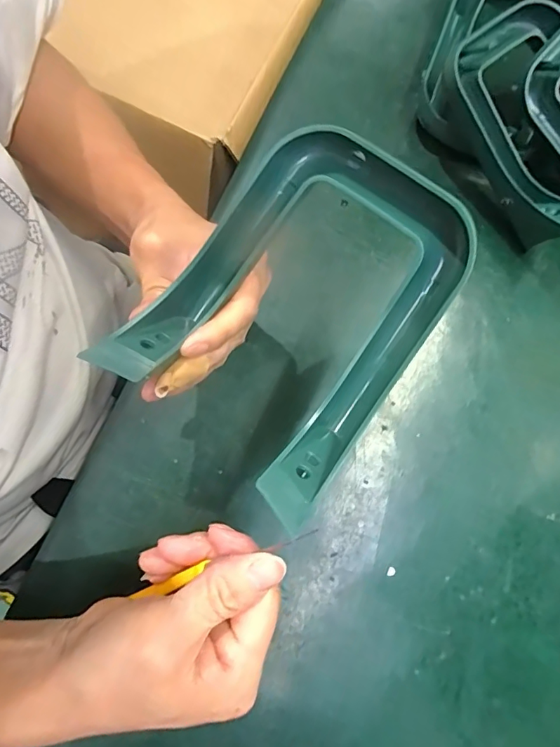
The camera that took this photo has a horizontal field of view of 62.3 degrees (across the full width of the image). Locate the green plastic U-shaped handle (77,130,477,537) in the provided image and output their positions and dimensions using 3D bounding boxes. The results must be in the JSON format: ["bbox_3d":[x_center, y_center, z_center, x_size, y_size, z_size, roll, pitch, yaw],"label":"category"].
[{"bbox_3d":[0.009,-0.031,0.224,0.124,0.051,0.158,40,80,7],"label":"green plastic U-shaped handle"}]

